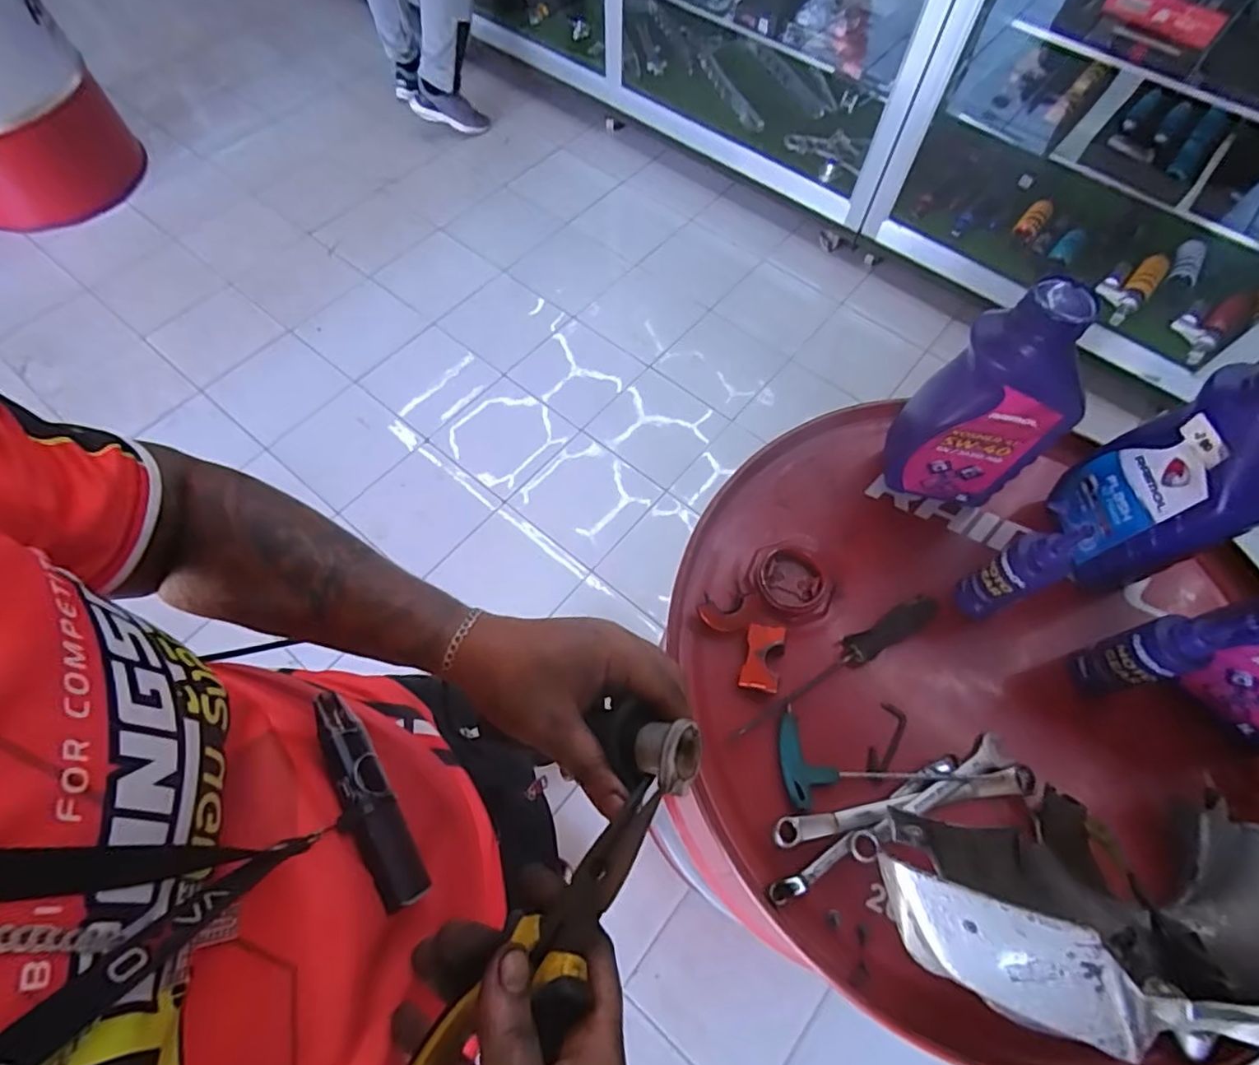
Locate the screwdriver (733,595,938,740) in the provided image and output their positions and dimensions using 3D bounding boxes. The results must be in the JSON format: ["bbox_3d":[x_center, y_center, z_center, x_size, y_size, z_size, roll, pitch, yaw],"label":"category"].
[{"bbox_3d":[0.181,0.113,0.538,0.210,0.024,0.026,-25,67,-13],"label":"screwdriver"}]

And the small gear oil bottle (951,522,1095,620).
[{"bbox_3d":[0.324,0.037,0.515,0.032,0.139,0.038,-23,67,-12],"label":"small gear oil bottle"}]

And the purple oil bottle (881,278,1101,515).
[{"bbox_3d":[0.304,-0.108,0.524,0.114,0.227,0.058,14,65,5],"label":"purple oil bottle"}]

